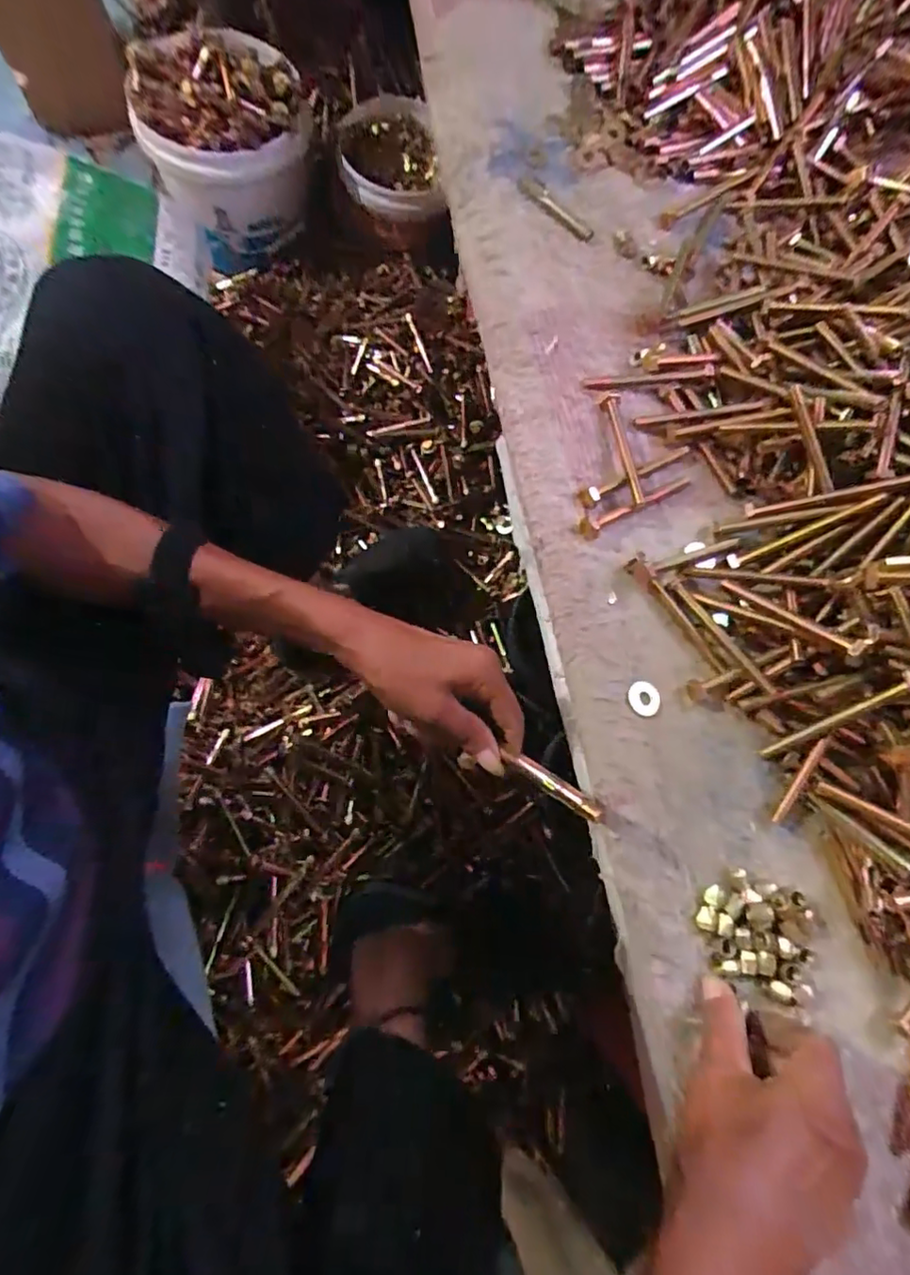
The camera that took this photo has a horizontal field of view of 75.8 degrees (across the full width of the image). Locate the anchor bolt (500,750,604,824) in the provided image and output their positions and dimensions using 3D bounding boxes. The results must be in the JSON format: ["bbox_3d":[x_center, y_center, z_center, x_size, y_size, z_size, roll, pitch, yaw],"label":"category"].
[{"bbox_3d":[0.059,0.091,0.363,0.077,0.009,0.014,24,71,45],"label":"anchor bolt"}]

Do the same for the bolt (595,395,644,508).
[{"bbox_3d":[0.131,-0.150,0.457,0.016,0.009,0.099,-7,76,-6],"label":"bolt"}]

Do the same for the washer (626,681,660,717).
[{"bbox_3d":[0.133,0.043,0.411,0.023,0.004,0.024,-2,77,-9],"label":"washer"}]

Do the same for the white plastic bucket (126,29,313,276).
[{"bbox_3d":[-0.352,-0.773,0.939,0.245,0.236,0.237,1,75,-4],"label":"white plastic bucket"}]

